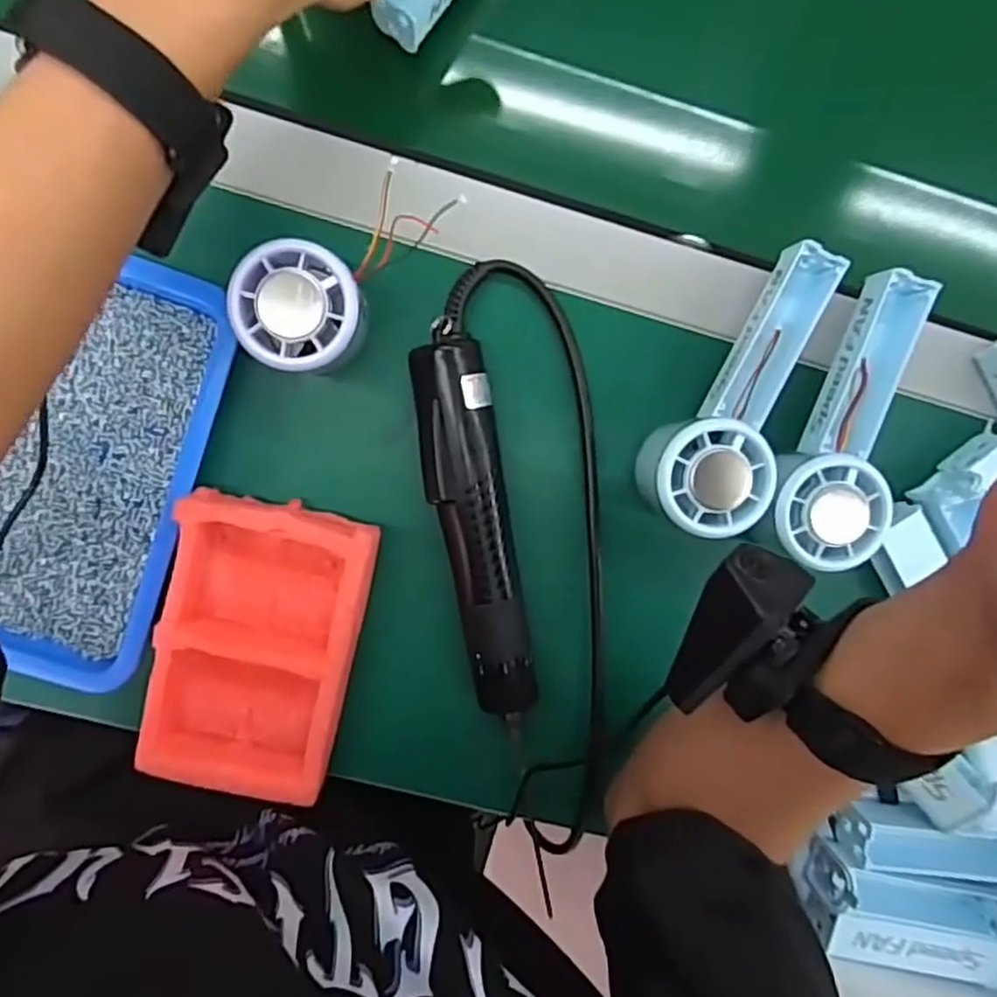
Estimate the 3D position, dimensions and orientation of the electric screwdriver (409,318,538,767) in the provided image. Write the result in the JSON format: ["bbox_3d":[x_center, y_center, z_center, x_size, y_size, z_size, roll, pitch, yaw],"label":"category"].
[{"bbox_3d":[-0.011,0.023,0.370,0.038,0.040,0.219,-9,97,-2],"label":"electric screwdriver"}]

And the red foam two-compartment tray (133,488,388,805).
[{"bbox_3d":[-0.123,0.076,0.366,0.096,0.038,0.148,13,96,-5],"label":"red foam two-compartment tray"}]

